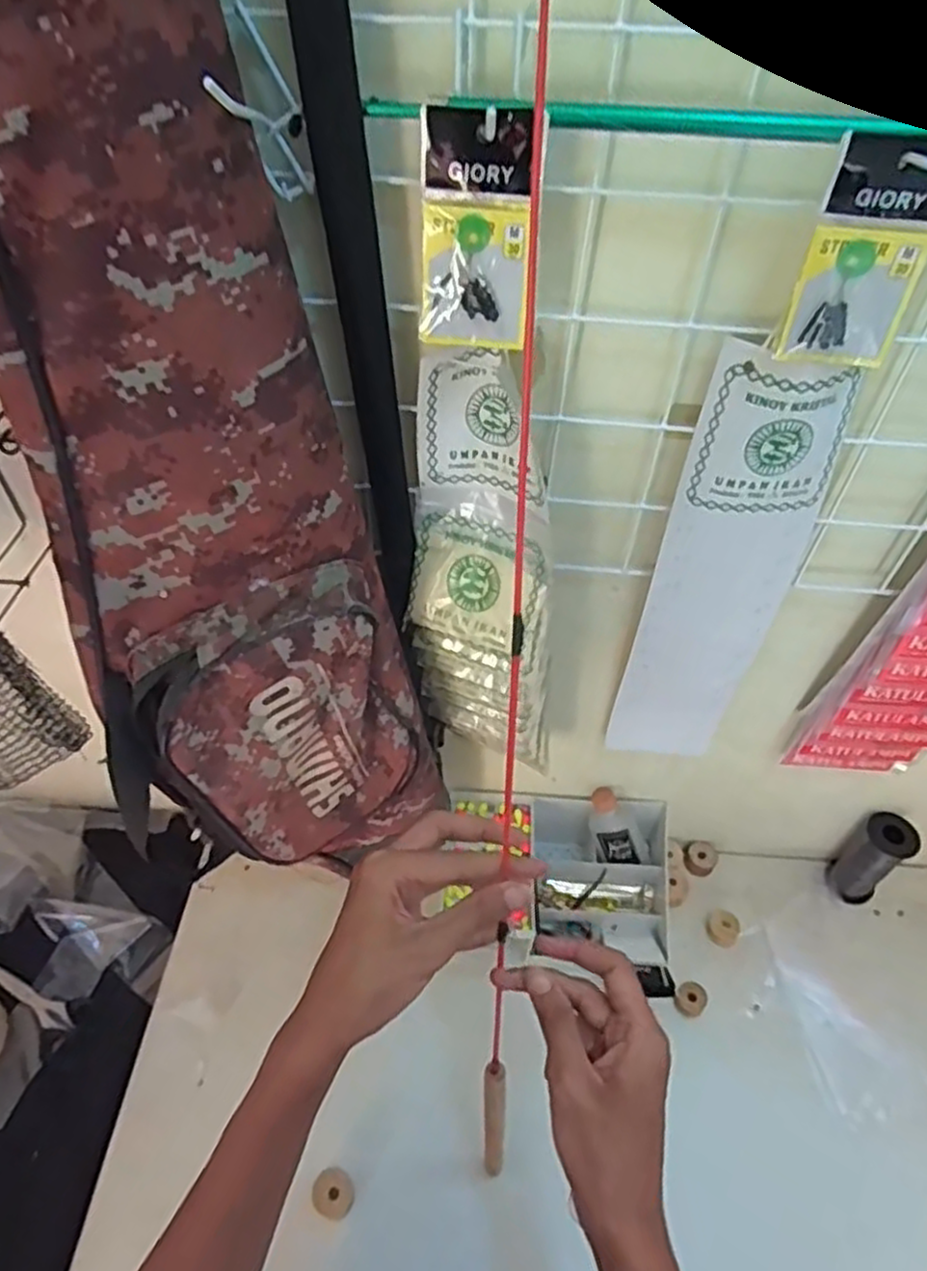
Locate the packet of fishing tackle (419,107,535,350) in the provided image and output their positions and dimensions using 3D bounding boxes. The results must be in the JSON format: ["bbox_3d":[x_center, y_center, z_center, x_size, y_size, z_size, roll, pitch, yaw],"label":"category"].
[{"bbox_3d":[0.006,-0.182,0.335,0.049,0.094,0.004,8,41,5],"label":"packet of fishing tackle"}]

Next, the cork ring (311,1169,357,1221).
[{"bbox_3d":[-0.109,0.471,0.615,0.036,0.004,0.033,14,50,-17],"label":"cork ring"}]

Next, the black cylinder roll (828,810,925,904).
[{"bbox_3d":[0.436,0.239,0.780,0.051,0.119,0.049,1,49,-1],"label":"black cylinder roll"}]

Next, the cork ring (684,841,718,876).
[{"bbox_3d":[0.269,0.253,0.826,0.032,0.019,0.039,34,56,25],"label":"cork ring"}]

